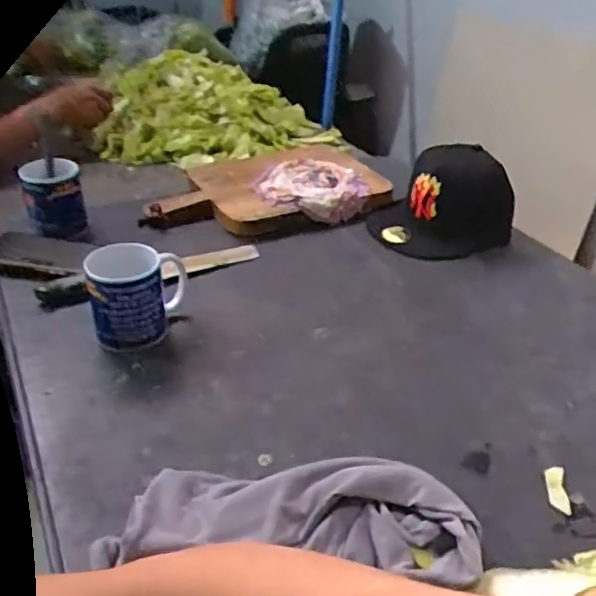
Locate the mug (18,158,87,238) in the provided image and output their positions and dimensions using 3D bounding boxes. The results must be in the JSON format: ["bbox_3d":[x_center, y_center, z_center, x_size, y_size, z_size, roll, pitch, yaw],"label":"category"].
[{"bbox_3d":[-0.345,-0.145,0.878,0.074,0.076,0.082,-12,34,-20],"label":"mug"}]

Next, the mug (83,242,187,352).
[{"bbox_3d":[-0.182,-0.005,0.704,0.099,0.098,0.087,-6,33,-12],"label":"mug"}]

